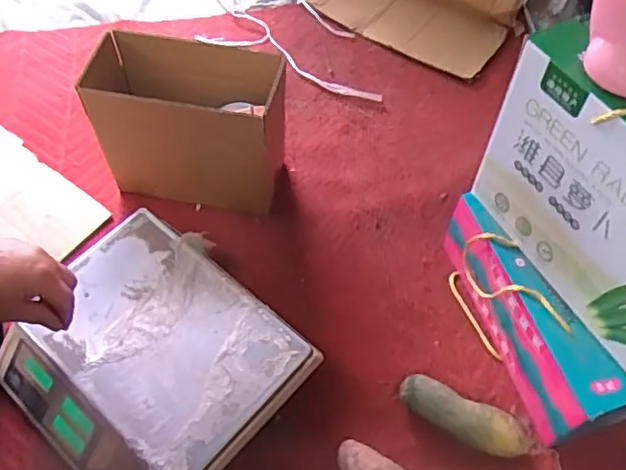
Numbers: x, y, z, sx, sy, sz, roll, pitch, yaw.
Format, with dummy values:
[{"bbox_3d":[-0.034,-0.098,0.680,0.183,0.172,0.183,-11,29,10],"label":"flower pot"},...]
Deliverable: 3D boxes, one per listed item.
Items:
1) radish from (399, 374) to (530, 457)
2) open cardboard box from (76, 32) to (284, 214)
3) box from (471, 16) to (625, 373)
[{"bbox_3d":[0.196,0.243,0.781,0.167,0.061,0.052,22,60,14],"label":"radish"},{"bbox_3d":[-0.197,-0.164,0.943,0.295,0.250,0.141,8,57,5],"label":"open cardboard box"},{"bbox_3d":[0.350,-0.029,0.661,0.117,0.255,0.357,-27,61,-16],"label":"box"}]

